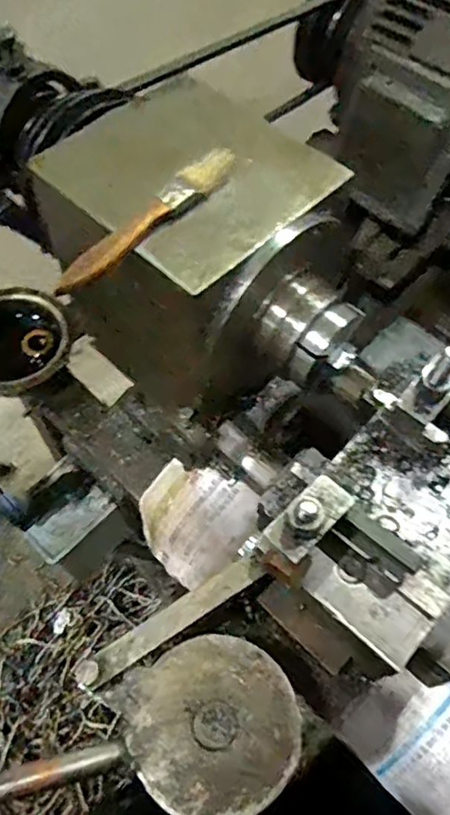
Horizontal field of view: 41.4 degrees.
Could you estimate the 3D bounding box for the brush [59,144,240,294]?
[{"bbox_3d":[-0.046,-0.122,0.379,0.020,0.018,0.151,38,66,18],"label":"brush"}]

